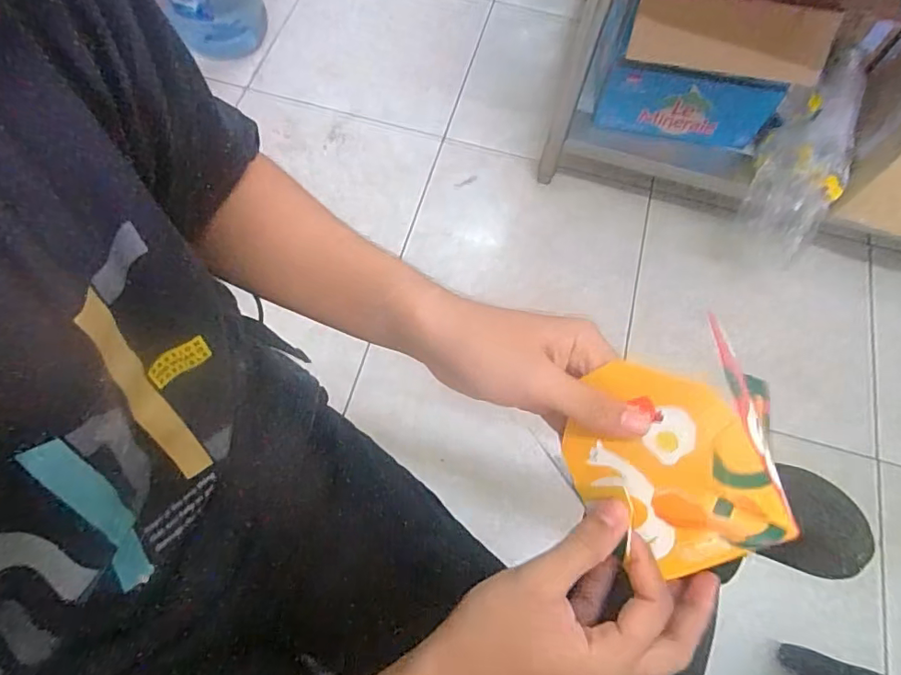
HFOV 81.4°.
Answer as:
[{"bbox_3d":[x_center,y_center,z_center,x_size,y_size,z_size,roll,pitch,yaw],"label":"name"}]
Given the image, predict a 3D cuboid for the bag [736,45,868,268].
[{"bbox_3d":[0.817,-0.401,1.218,0.192,0.154,0.459,19,93,5],"label":"bag"}]

